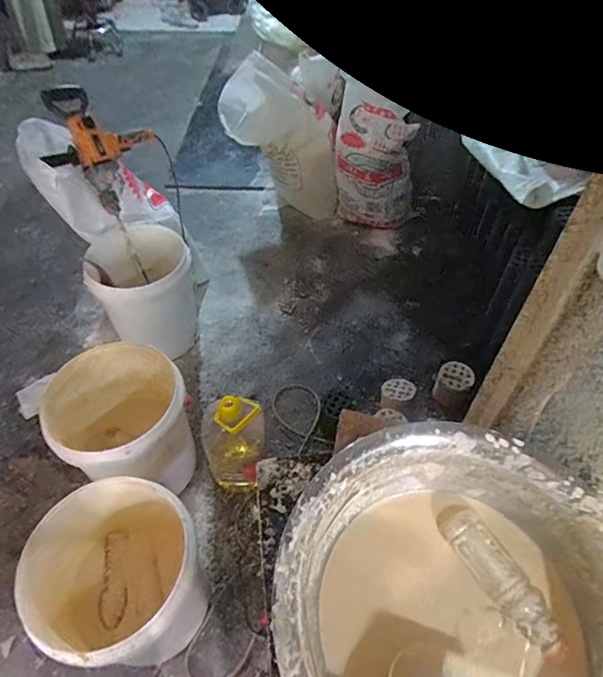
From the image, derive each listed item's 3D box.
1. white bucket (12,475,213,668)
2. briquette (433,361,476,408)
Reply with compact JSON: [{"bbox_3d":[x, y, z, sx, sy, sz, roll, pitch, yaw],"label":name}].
[{"bbox_3d":[-0.359,0.497,0.984,0.315,0.338,0.300,0,51,0],"label":"white bucket"},{"bbox_3d":[0.455,0.138,1.431,0.097,0.107,0.101,0,51,0],"label":"briquette"}]

